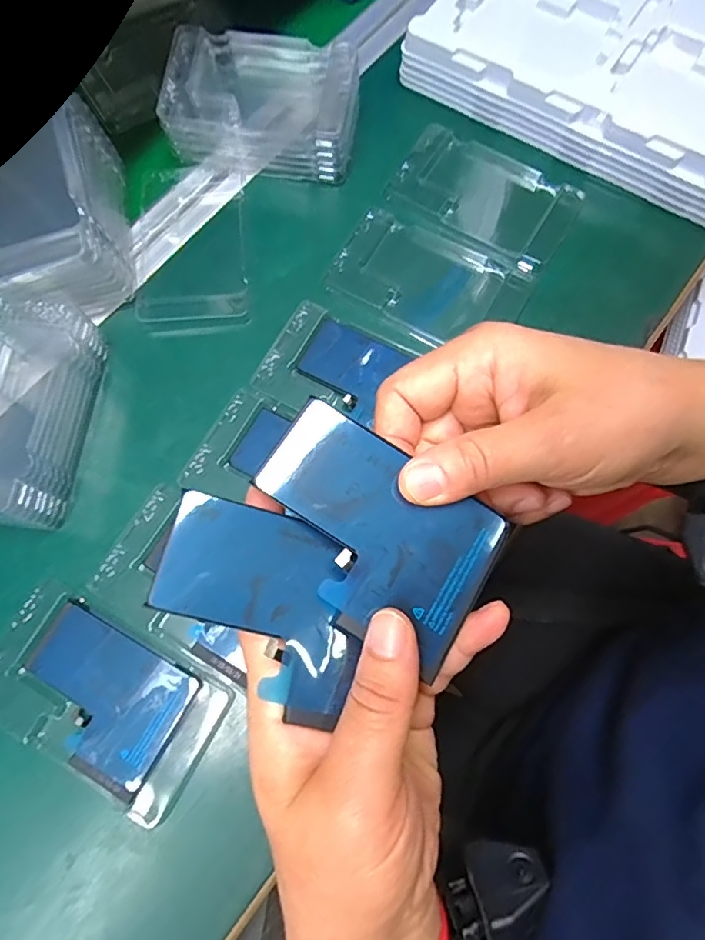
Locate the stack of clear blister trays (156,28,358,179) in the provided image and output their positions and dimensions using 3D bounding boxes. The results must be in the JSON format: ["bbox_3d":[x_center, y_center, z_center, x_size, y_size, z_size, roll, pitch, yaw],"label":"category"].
[{"bbox_3d":[-0.062,-0.263,0.370,0.129,0.044,0.093,12,74,4],"label":"stack of clear blister trays"}]

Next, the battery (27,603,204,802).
[{"bbox_3d":[-0.133,0.119,0.275,0.088,0.004,0.063,31,76,9],"label":"battery"}]

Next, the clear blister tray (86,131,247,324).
[{"bbox_3d":[-0.109,-0.144,0.355,0.072,0.008,0.113,-6,74,-1],"label":"clear blister tray"}]

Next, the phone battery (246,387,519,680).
[{"bbox_3d":[0.006,0.021,0.184,0.087,0.004,0.061,34,73,1],"label":"phone battery"}]

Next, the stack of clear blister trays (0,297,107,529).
[{"bbox_3d":[-0.204,-0.037,0.303,0.086,0.044,0.131,5,74,2],"label":"stack of clear blister trays"}]

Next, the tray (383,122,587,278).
[{"bbox_3d":[0.095,-0.199,0.375,0.126,0.009,0.084,31,76,9],"label":"tray"}]

